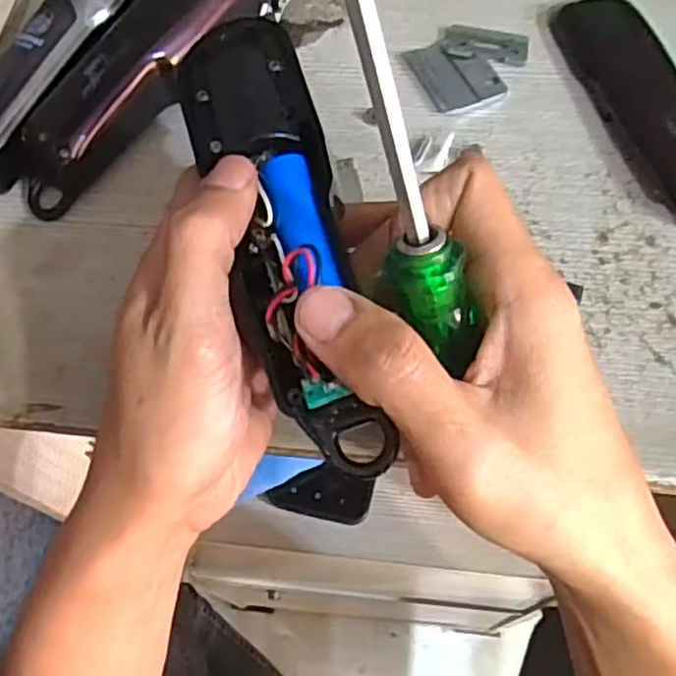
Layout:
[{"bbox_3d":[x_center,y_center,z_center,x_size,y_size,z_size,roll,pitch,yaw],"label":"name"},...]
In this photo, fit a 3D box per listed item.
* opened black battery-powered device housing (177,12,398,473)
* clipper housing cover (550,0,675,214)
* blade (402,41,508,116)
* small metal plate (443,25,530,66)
[{"bbox_3d":[-0.020,-0.037,0.234,0.042,0.023,0.165,-13,74,-3],"label":"opened black battery-powered device housing"},{"bbox_3d":[0.146,-0.116,0.334,0.040,0.019,0.140,-15,63,-4],"label":"clipper housing cover"},{"bbox_3d":[0.060,-0.134,0.354,0.038,0.004,0.046,-23,63,-8],"label":"blade"},{"bbox_3d":[0.079,-0.155,0.369,0.043,0.005,0.022,8,64,8],"label":"small metal plate"}]

